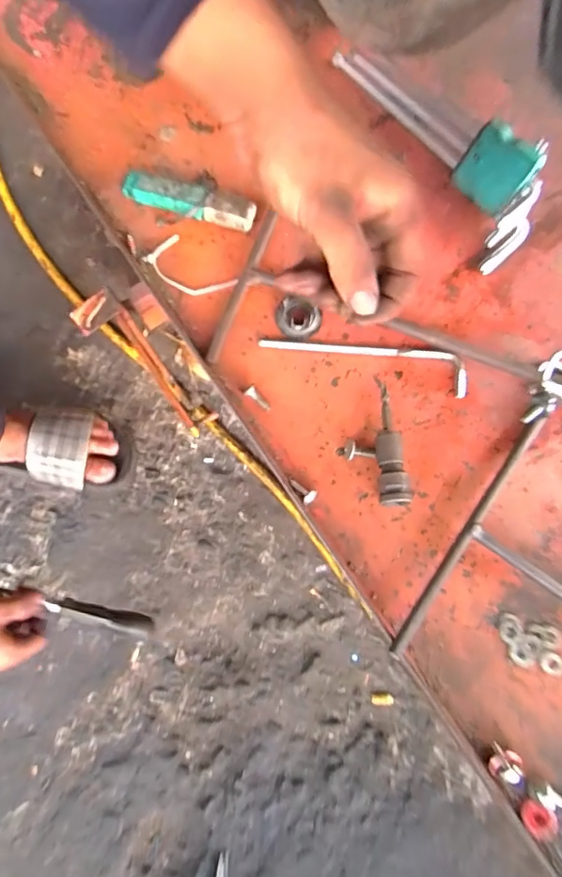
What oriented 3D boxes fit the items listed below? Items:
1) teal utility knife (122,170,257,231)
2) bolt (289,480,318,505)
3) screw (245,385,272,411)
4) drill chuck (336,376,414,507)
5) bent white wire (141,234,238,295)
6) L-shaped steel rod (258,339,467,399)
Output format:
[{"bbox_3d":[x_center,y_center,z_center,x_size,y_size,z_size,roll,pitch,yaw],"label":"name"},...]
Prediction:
[{"bbox_3d":[-0.071,-0.182,0.420,0.106,0.026,0.020,21,78,5],"label":"teal utility knife"},{"bbox_3d":[0.014,0.036,0.377,0.020,0.008,0.012,37,79,23],"label":"bolt"},{"bbox_3d":[-0.016,-0.028,0.392,0.008,0.007,0.022,-46,104,-9],"label":"screw"},{"bbox_3d":[0.061,0.003,0.380,0.040,0.020,0.092,-7,64,-1],"label":"drill chuck"},{"bbox_3d":[-0.070,-0.127,0.418,0.066,0.006,0.034,39,80,9],"label":"bent white wire"},{"bbox_3d":[0.062,-0.063,0.403,0.151,0.006,0.030,15,77,4],"label":"L-shaped steel rod"}]

